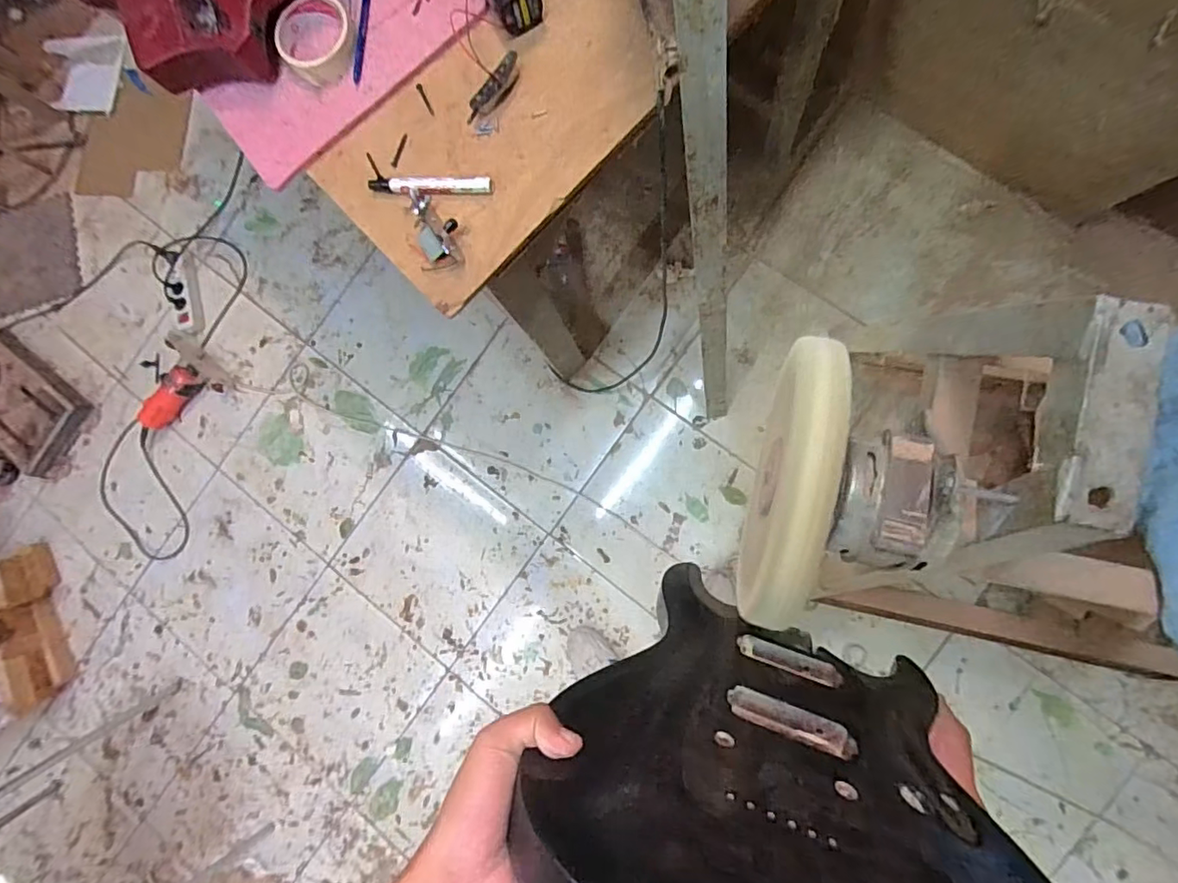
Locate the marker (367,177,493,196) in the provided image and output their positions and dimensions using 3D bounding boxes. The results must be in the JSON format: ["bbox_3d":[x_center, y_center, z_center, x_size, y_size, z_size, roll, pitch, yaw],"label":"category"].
[{"bbox_3d":[-0.179,-0.285,0.619,0.143,0.014,0.020,5,87,9],"label":"marker"}]

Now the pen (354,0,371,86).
[{"bbox_3d":[-0.264,-0.481,0.645,0.010,0.010,0.127,8,87,9],"label":"pen"}]

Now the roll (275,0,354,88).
[{"bbox_3d":[-0.316,-0.467,0.641,0.091,0.022,0.092,33,91,9],"label":"roll"}]

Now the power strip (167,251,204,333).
[{"bbox_3d":[-1.059,-0.385,1.446,0.073,0.041,0.213,-10,85,7],"label":"power strip"}]

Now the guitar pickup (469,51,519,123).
[{"bbox_3d":[-0.105,-0.391,0.613,0.016,0.026,0.080,45,93,9],"label":"guitar pickup"}]

